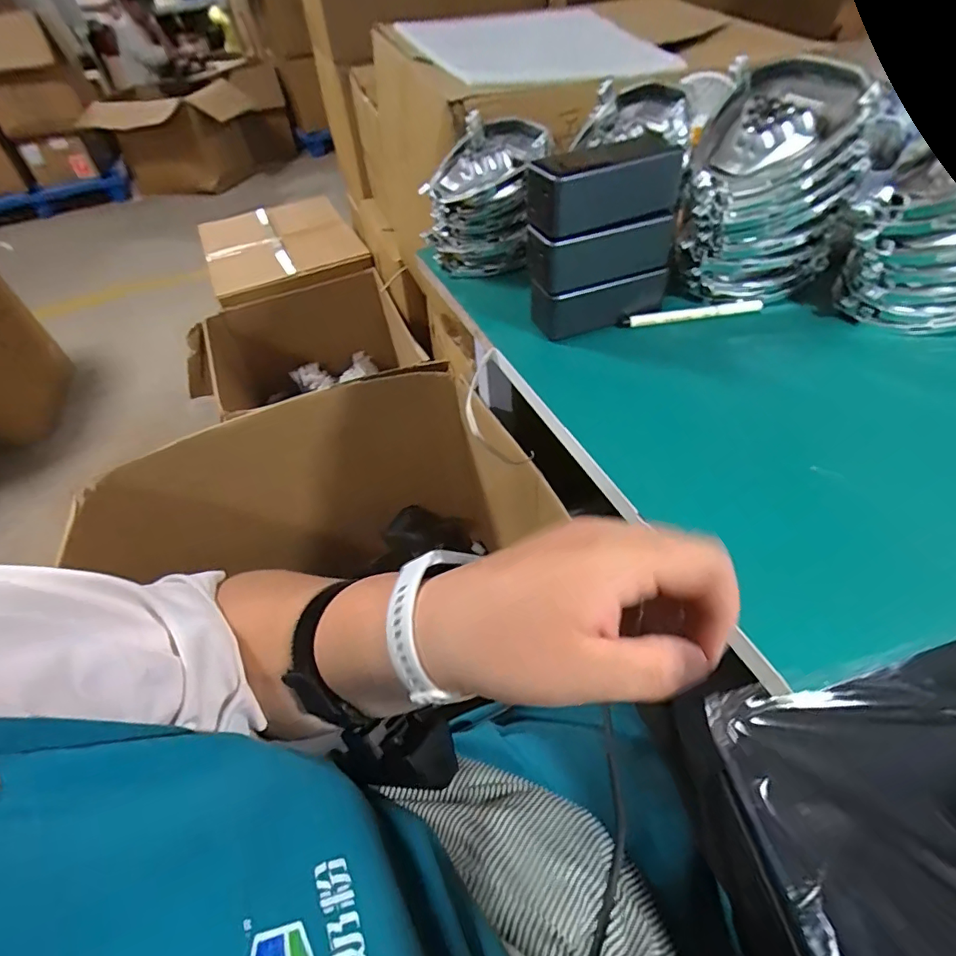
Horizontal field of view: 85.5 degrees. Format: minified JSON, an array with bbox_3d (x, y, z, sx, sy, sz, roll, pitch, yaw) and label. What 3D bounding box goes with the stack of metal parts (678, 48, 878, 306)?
[{"bbox_3d":[0.280,-0.281,0.507,0.149,0.169,0.131,17,51,21],"label":"stack of metal parts"}]

